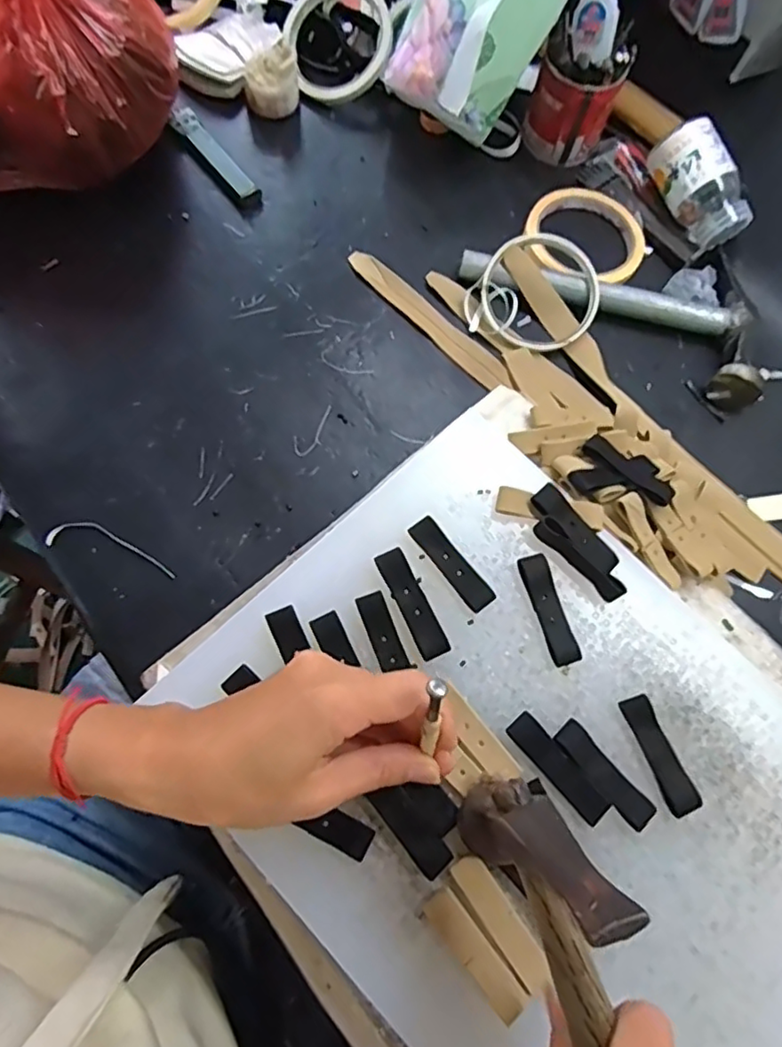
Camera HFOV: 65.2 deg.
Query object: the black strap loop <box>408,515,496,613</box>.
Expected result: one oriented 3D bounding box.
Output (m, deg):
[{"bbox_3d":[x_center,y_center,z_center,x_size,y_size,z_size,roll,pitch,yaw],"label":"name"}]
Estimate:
[{"bbox_3d":[0.034,0.022,0.343,0.016,0.004,0.060,-37,78,-16],"label":"black strap loop"}]

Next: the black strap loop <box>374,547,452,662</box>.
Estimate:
[{"bbox_3d":[0.012,0.044,0.334,0.016,0.004,0.061,-25,75,-13],"label":"black strap loop"}]

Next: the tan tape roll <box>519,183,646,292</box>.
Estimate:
[{"bbox_3d":[0.153,-0.226,0.482,0.093,0.014,0.099,3,66,-7],"label":"tan tape roll"}]

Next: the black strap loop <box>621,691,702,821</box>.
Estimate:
[{"bbox_3d":[0.141,0.121,0.322,0.018,0.008,0.060,-19,74,-11],"label":"black strap loop"}]

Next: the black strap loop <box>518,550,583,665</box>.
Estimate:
[{"bbox_3d":[0.088,0.048,0.340,0.017,0.008,0.062,-17,73,-10],"label":"black strap loop"}]

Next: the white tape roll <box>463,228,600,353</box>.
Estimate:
[{"bbox_3d":[0.108,-0.168,0.450,0.086,0.008,0.094,0,89,2],"label":"white tape roll"}]

